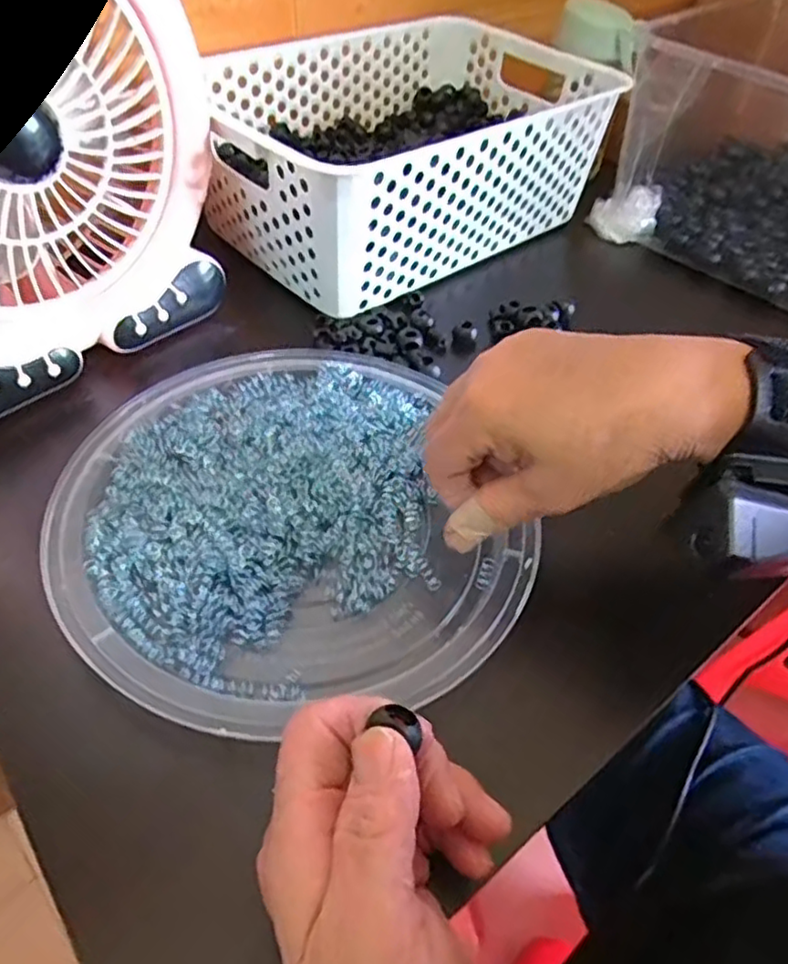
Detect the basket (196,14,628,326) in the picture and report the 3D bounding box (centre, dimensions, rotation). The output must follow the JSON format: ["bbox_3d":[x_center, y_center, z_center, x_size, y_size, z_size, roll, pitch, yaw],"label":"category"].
[{"bbox_3d":[0.005,-0.263,0.519,0.313,0.102,0.206,-31,58,-28],"label":"basket"}]

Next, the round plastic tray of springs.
[{"bbox_3d":[-0.060,0.013,0.341,0.212,0.016,0.223,2,48,-3],"label":"round plastic tray of springs"}]

